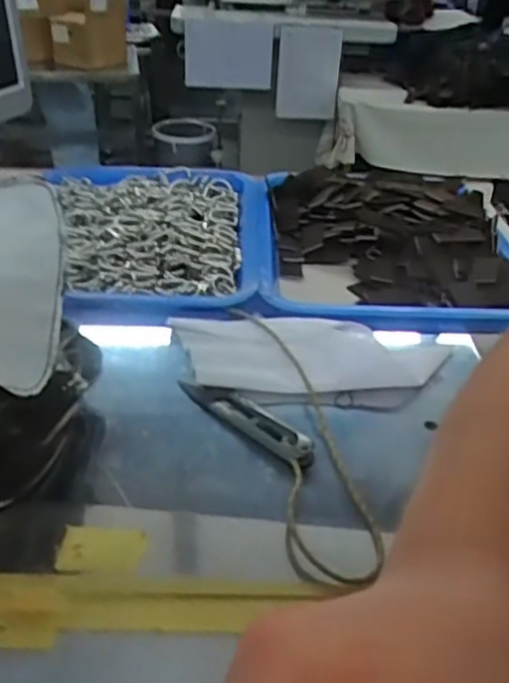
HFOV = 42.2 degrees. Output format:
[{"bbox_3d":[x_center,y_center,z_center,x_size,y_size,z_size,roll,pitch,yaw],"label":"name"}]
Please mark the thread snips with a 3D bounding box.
[{"bbox_3d":[-0.003,0.043,0.390,0.098,0.010,0.022,31,43,34],"label":"thread snips"}]

